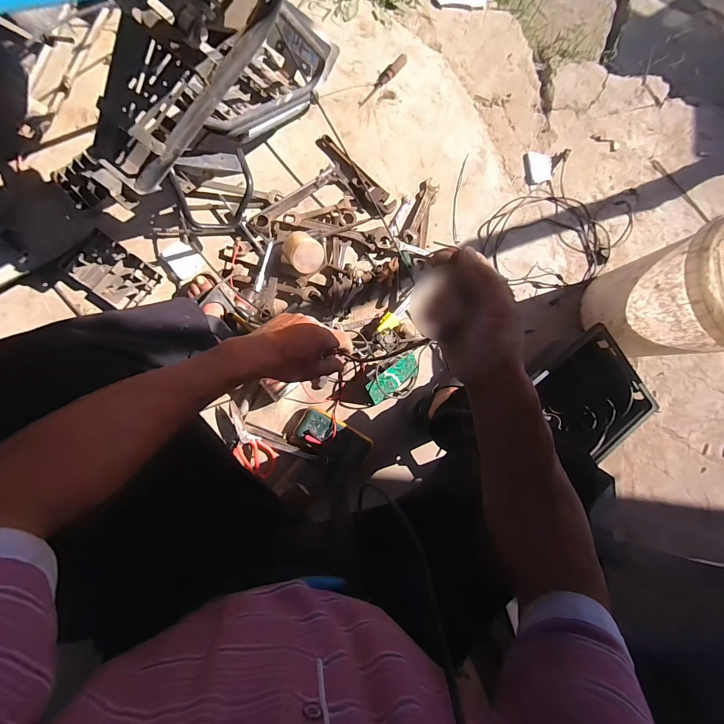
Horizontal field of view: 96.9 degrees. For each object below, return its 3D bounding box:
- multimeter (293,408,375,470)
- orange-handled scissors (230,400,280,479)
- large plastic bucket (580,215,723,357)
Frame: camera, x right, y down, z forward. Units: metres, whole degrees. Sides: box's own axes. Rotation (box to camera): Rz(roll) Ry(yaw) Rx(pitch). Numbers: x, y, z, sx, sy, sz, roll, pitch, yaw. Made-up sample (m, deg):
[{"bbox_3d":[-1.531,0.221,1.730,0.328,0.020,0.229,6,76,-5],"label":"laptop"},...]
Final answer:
[{"bbox_3d":[-0.070,0.196,0.805,0.190,0.051,0.097,30,84,-6],"label":"multimeter"},{"bbox_3d":[-0.283,0.198,0.784,0.077,0.024,0.193,-39,93,-8],"label":"orange-handled scissors"},{"bbox_3d":[0.834,-0.168,0.821,0.314,0.321,0.295,-13,90,-8],"label":"large plastic bucket"}]

